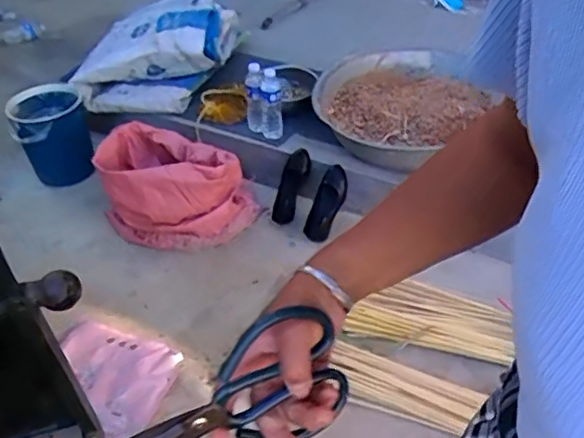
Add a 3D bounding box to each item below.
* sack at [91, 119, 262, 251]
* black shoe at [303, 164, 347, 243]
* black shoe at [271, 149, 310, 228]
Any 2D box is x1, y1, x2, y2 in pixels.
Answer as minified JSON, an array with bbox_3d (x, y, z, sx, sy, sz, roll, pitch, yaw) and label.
[{"bbox_3d":[-0.352,-0.134,1.775,0.406,0.245,0.376,-14,42,-12],"label":"sack"},{"bbox_3d":[0.104,-0.043,1.750,0.081,0.047,0.230,22,94,24],"label":"black shoe"},{"bbox_3d":[-0.005,-0.095,1.759,0.082,0.041,0.230,18,91,21],"label":"black shoe"}]

